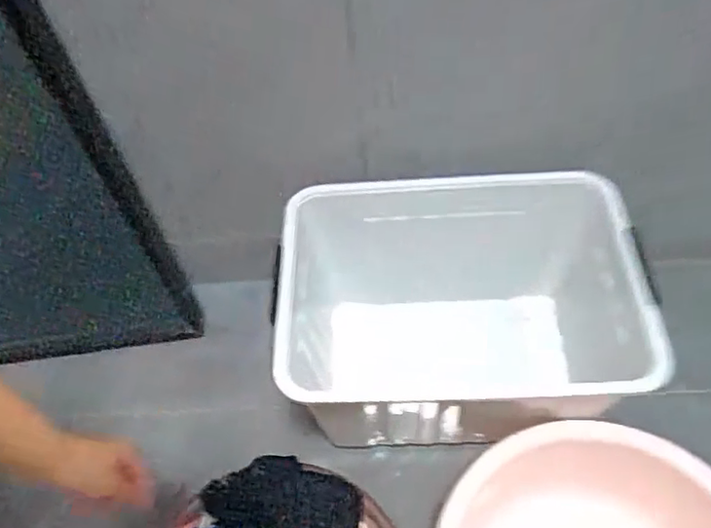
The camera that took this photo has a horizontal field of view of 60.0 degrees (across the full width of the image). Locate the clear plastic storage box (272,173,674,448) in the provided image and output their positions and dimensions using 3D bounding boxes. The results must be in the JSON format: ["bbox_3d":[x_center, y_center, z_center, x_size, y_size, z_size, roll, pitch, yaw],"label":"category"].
[{"bbox_3d":[0.134,0.058,0.875,0.463,0.244,0.305,-4,59,-1],"label":"clear plastic storage box"}]

